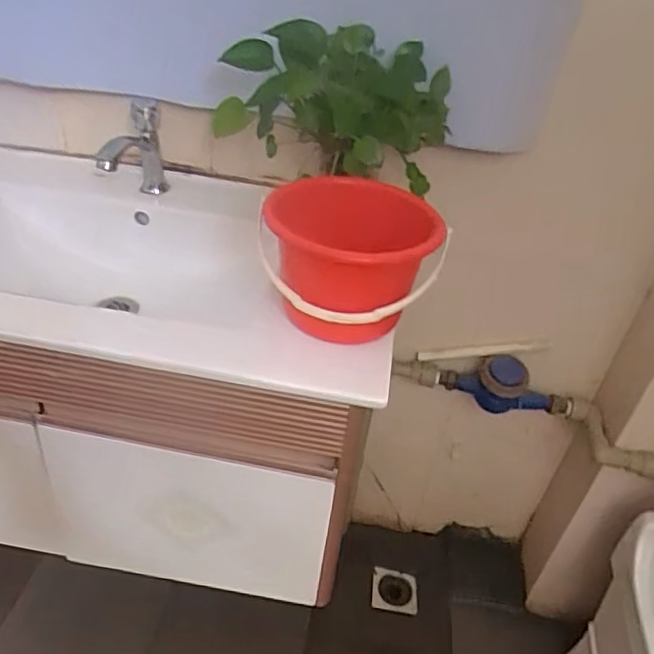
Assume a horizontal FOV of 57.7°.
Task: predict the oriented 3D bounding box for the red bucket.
[{"bbox_3d":[0.025,-0.072,0.673,0.182,0.127,0.182,5,36,-4],"label":"red bucket"}]

